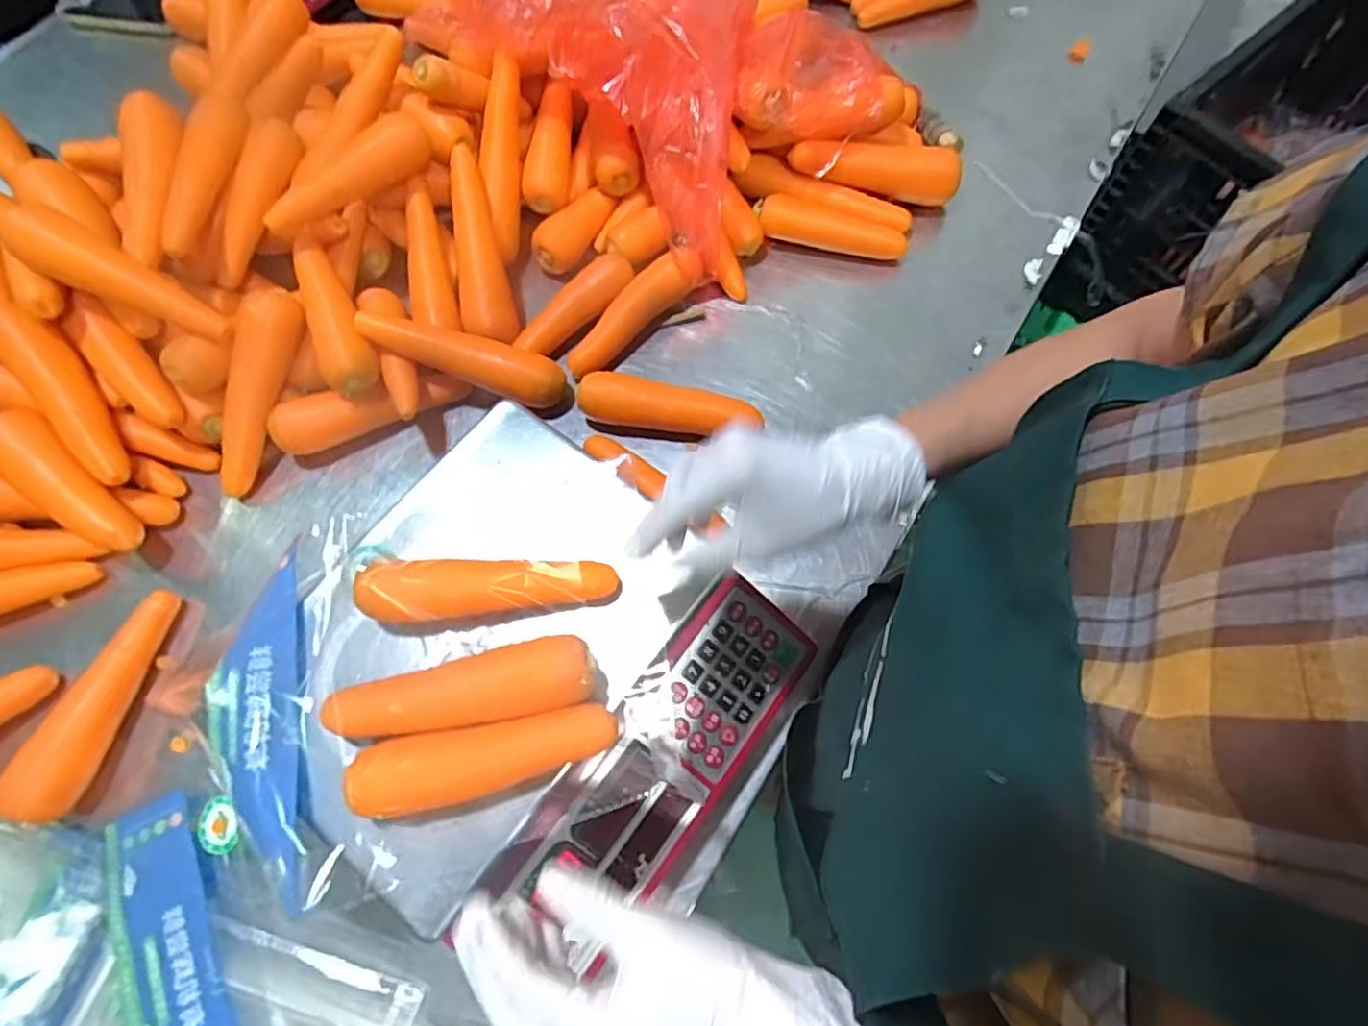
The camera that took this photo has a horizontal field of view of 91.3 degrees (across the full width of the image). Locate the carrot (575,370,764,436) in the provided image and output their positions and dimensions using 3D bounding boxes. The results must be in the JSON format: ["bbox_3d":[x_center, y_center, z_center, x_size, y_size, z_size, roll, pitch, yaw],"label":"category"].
[{"bbox_3d":[-0.015,-0.099,0.612,0.165,0.039,0.039,7,68,5],"label":"carrot"}]

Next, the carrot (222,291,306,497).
[{"bbox_3d":[-0.379,-0.105,0.588,0.048,0.038,0.182,21,100,9],"label":"carrot"}]

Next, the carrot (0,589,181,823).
[{"bbox_3d":[-0.471,0.147,0.531,0.044,0.040,0.182,8,68,6],"label":"carrot"}]

